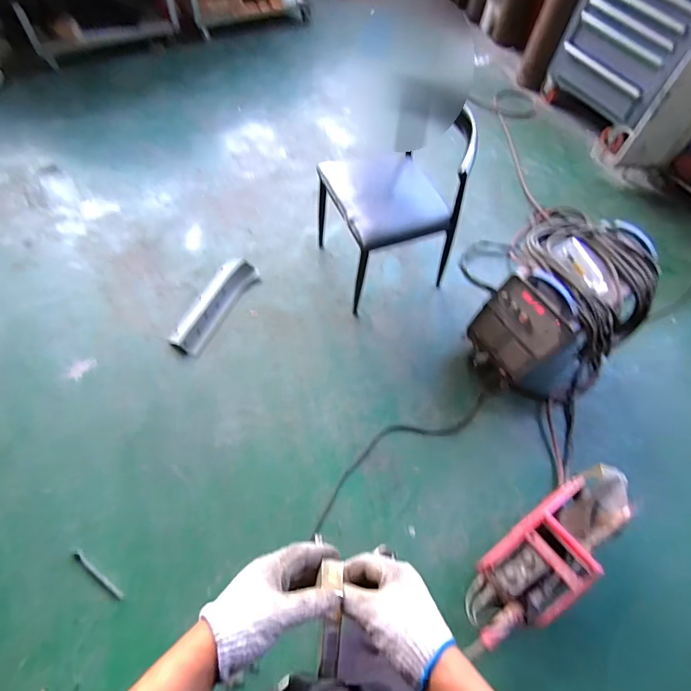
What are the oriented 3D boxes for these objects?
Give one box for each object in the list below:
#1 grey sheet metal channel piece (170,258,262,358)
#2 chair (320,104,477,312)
[{"bbox_3d":[-0.579,-0.193,1.759,0.195,0.040,0.509,27,62,11],"label":"grey sheet metal channel piece"},{"bbox_3d":[0.169,-0.573,1.637,0.454,0.691,0.496,-20,64,-14],"label":"chair"}]

